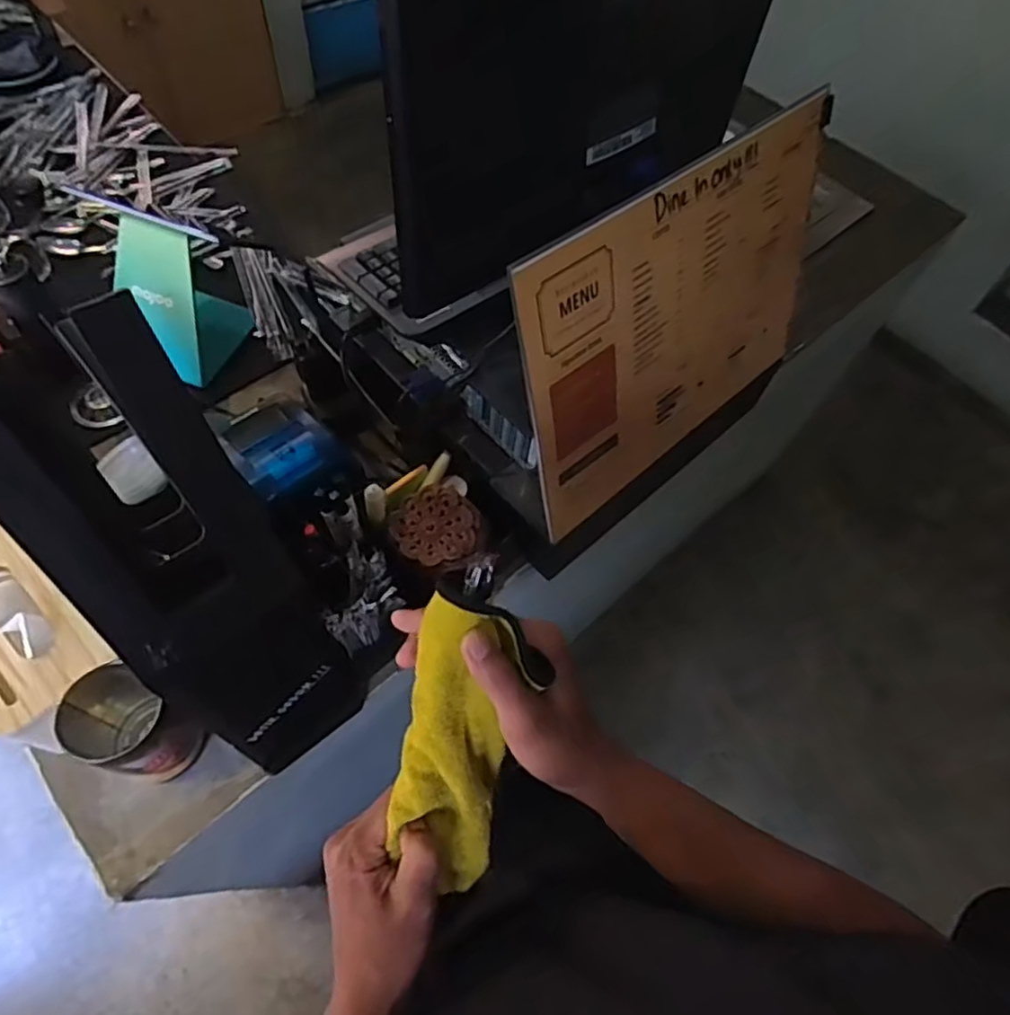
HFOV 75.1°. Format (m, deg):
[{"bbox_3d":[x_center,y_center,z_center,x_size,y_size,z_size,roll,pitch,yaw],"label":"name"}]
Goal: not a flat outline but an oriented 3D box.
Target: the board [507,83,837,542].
[{"bbox_3d":[0.182,-0.185,0.655,0.421,0.291,0.013,-37,49,-24],"label":"board"}]

